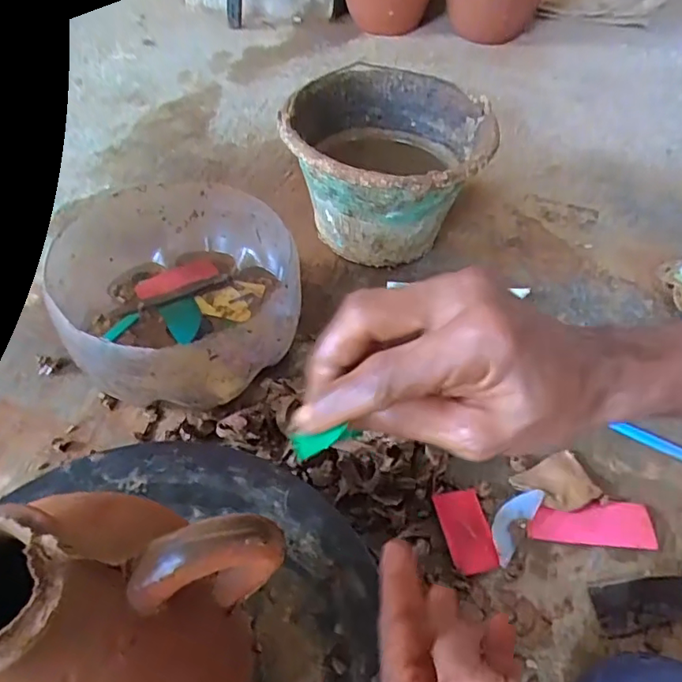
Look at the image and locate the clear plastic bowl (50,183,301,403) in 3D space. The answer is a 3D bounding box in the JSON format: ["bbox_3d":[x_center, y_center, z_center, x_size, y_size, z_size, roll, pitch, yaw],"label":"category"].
[{"bbox_3d":[-0.170,-0.041,0.584,0.236,0.126,0.252,-4,50,-7],"label":"clear plastic bowl"}]

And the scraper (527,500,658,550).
[{"bbox_3d":[0.227,0.164,0.503,0.109,0.010,0.043,5,57,4],"label":"scraper"}]

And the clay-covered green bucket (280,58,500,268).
[{"bbox_3d":[0.051,-0.212,0.713,0.245,0.175,0.256,2,49,-2],"label":"clay-covered green bucket"}]

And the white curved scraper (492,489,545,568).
[{"bbox_3d":[0.156,0.163,0.498,0.028,0.004,0.076,31,70,21],"label":"white curved scraper"}]

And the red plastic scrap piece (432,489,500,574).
[{"bbox_3d":[0.113,0.169,0.492,0.040,0.004,0.071,-13,58,-5],"label":"red plastic scrap piece"}]

